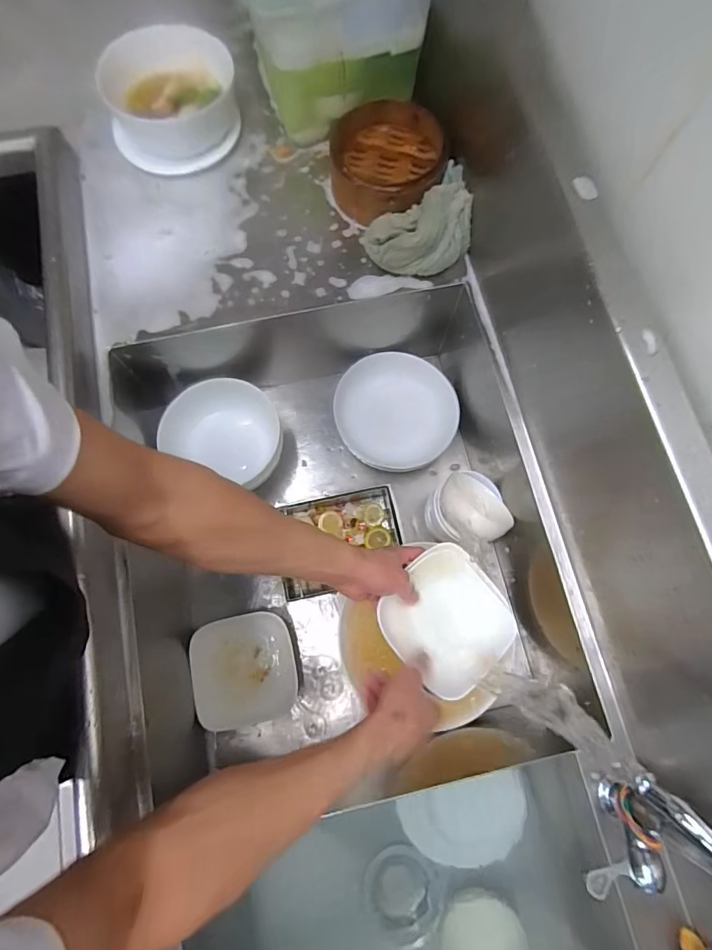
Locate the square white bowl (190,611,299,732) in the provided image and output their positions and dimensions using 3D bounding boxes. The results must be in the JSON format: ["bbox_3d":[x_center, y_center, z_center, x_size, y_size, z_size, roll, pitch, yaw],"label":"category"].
[{"bbox_3d":[-0.166,0.291,0.676,0.143,0.039,0.150,-10,76,-4],"label":"square white bowl"}]

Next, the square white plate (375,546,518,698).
[{"bbox_3d":[0.120,0.185,0.573,0.148,0.029,0.152,-44,80,-11],"label":"square white plate"}]

